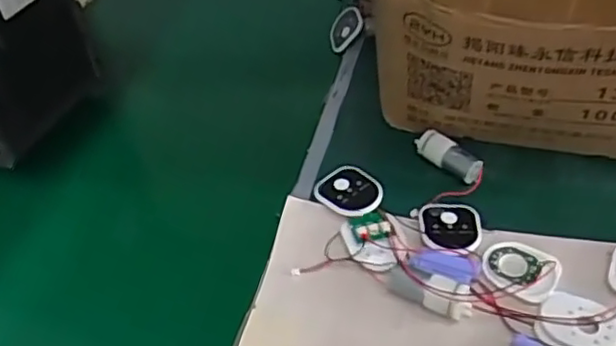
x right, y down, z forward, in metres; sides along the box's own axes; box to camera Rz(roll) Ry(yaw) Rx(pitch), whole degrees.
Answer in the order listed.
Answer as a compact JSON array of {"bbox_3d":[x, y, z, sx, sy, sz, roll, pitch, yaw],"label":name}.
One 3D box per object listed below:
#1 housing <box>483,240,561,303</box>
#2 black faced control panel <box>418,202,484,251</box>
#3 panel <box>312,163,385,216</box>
[{"bbox_3d":[0.166,0.072,0.505,0.057,0.012,0.049,28,53,31],"label":"housing"},{"bbox_3d":[0.118,0.045,0.532,0.052,0.014,0.054,0,43,6],"label":"black faced control panel"},{"bbox_3d":[0.038,0.014,0.567,0.056,0.008,0.049,30,54,32],"label":"panel"}]

